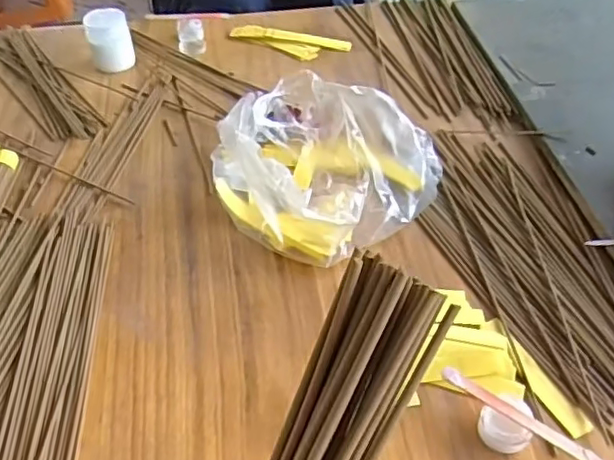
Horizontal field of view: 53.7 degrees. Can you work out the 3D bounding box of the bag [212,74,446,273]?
[{"bbox_3d":[0.019,-0.075,0.611,0.210,0.083,0.221,18,48,17],"label":"bag"}]

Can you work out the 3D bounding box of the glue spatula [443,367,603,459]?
[{"bbox_3d":[0.153,0.134,0.434,0.122,0.009,0.010,28,52,26],"label":"glue spatula"}]

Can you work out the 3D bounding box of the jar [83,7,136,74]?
[{"bbox_3d":[-0.266,-0.256,0.821,0.055,0.067,0.051,-15,47,-14],"label":"jar"}]

